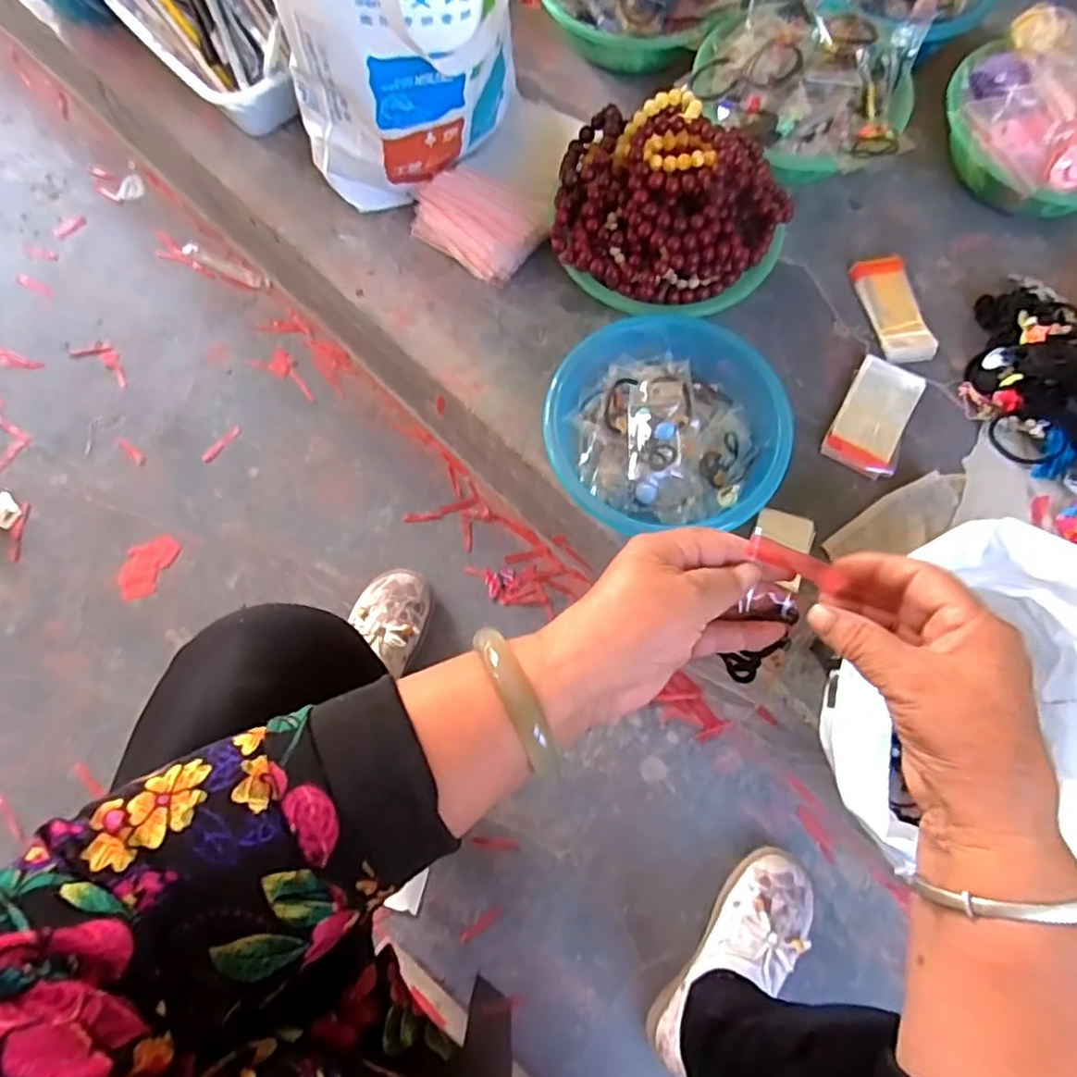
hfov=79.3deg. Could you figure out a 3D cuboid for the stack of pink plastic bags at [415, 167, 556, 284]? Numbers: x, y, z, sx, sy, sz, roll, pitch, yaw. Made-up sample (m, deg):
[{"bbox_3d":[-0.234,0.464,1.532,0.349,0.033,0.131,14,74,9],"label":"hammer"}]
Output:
[{"bbox_3d":[-0.069,-0.342,0.706,0.149,0.071,0.082,33,77,9],"label":"stack of pink plastic bags"}]

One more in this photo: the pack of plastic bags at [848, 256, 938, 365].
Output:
[{"bbox_3d":[0.388,-0.250,0.712,0.056,0.015,0.129,-11,75,-3],"label":"pack of plastic bags"}]

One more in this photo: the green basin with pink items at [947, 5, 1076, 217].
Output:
[{"bbox_3d":[0.575,-0.460,0.728,0.221,0.111,0.226,0,74,0],"label":"green basin with pink items"}]

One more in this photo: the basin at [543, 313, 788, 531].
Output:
[{"bbox_3d":[0.121,-0.114,0.639,0.215,0.082,0.209,0,74,0],"label":"basin"}]

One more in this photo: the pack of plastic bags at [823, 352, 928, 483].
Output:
[{"bbox_3d":[0.345,-0.122,0.669,0.070,0.025,0.131,26,76,7],"label":"pack of plastic bags"}]

